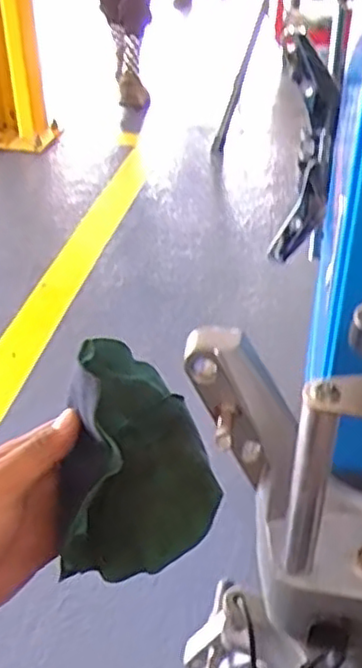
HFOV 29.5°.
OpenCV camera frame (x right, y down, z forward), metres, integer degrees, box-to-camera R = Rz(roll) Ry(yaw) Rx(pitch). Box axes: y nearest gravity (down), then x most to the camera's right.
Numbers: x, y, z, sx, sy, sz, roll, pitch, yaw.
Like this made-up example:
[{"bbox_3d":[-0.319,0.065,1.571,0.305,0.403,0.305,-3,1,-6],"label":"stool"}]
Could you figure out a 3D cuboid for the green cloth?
[{"bbox_3d":[-0.033,0.073,0.435,0.092,0.119,0.102,-12,38,-13],"label":"green cloth"}]

